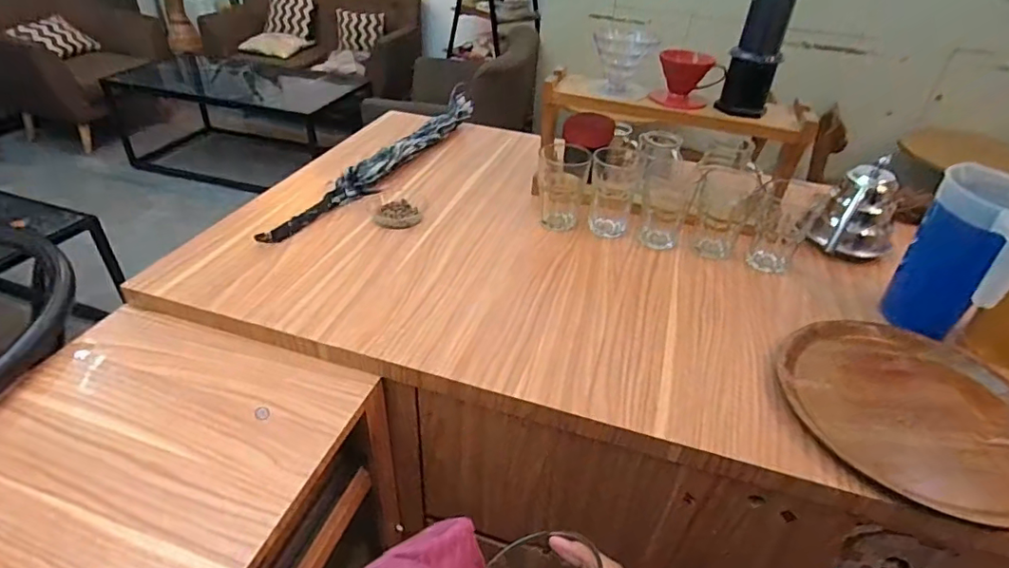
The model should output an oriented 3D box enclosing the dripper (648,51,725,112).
[{"bbox_3d":[0.312,-0.350,0.923,0.108,0.080,0.101,11,37,10],"label":"dripper"}]

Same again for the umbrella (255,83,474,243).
[{"bbox_3d":[-0.227,-0.249,1.065,0.067,0.044,0.643,17,38,17],"label":"umbrella"}]

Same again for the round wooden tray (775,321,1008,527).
[{"bbox_3d":[0.483,0.149,0.628,0.280,0.033,0.268,3,36,-2],"label":"round wooden tray"}]

